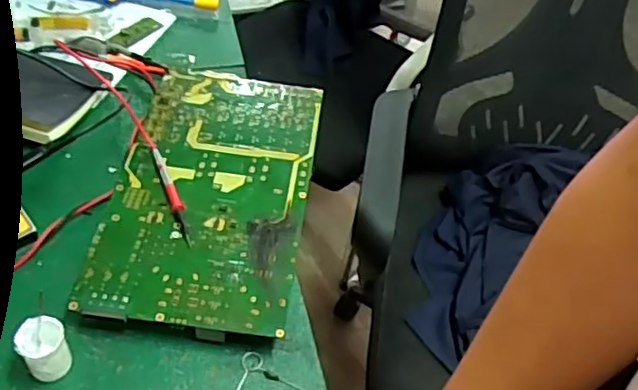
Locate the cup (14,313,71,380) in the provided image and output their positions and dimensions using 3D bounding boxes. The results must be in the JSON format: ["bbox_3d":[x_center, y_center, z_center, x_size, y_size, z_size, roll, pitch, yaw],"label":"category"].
[{"bbox_3d":[-0.237,0.133,0.549,0.036,0.056,0.033,3,49,-3],"label":"cup"}]

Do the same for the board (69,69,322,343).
[{"bbox_3d":[-0.115,-0.005,0.689,0.201,0.041,0.339,7,49,1],"label":"board"}]

